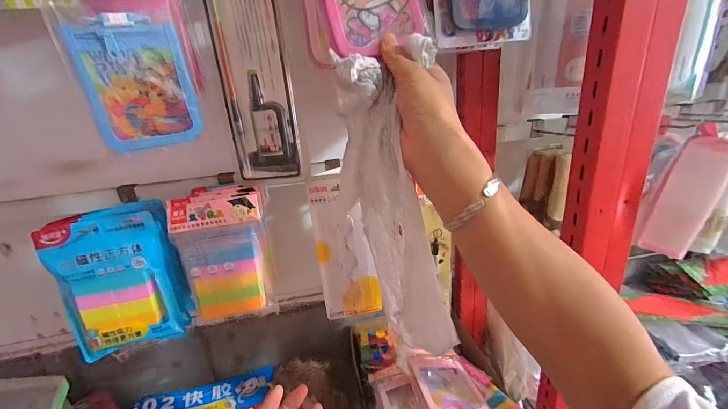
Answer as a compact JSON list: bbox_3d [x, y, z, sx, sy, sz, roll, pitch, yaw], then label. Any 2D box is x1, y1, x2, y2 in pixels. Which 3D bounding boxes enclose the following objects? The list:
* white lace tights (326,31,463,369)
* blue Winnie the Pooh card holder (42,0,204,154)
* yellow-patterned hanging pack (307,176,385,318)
[{"bbox_3d":[0.032,-0.001,0.297,0.086,0.275,0.061,-12,2,-16],"label":"white lace tights"},{"bbox_3d":[-0.211,-0.143,0.295,0.099,0.173,0.014,-16,23,-25],"label":"blue Winnie the Pooh card holder"},{"bbox_3d":[-0.027,0.071,0.487,0.084,0.218,0.010,-7,15,-2],"label":"yellow-patterned hanging pack"}]

